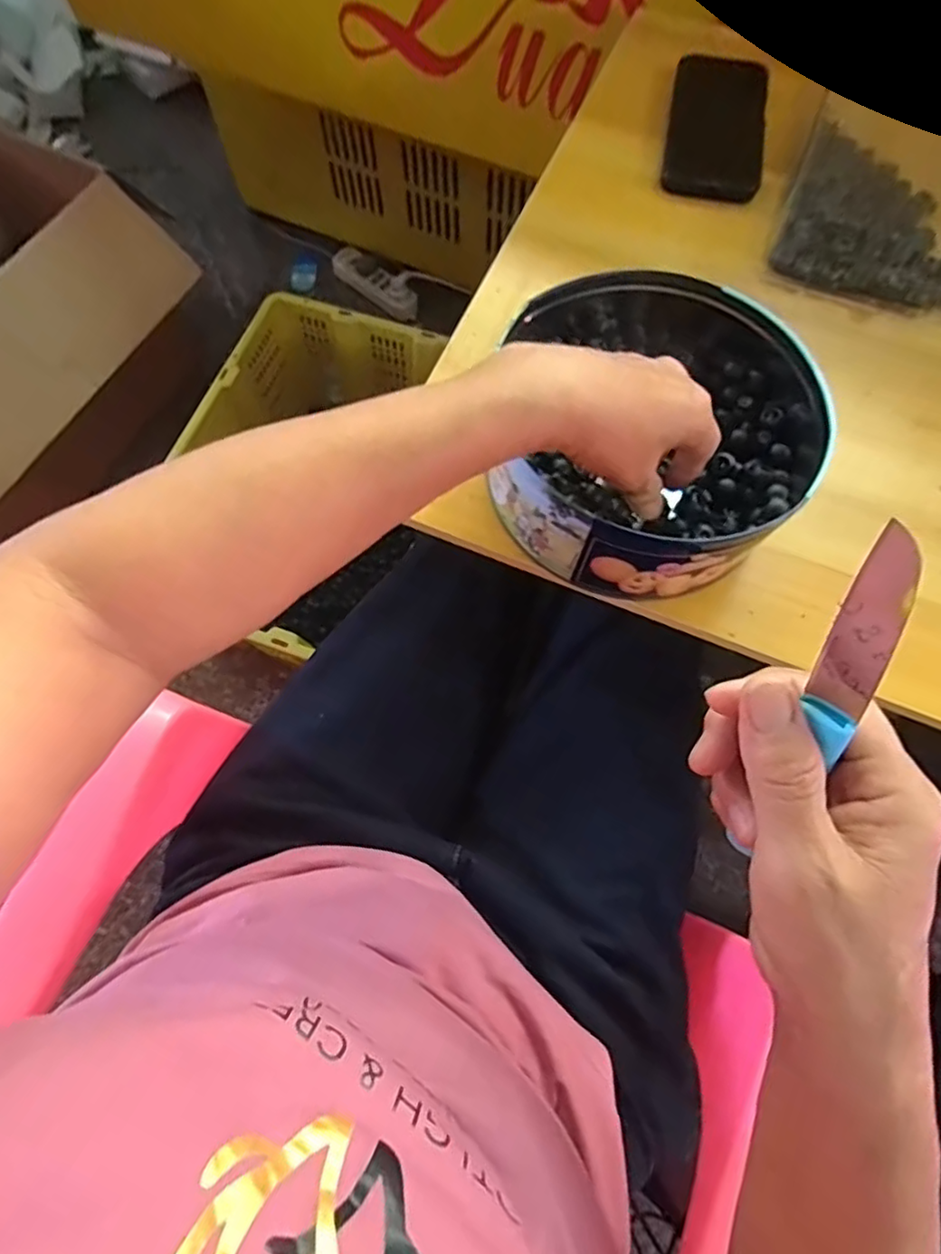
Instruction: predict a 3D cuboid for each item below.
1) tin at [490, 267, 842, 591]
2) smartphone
[{"bbox_3d":[0.113,-0.125,0.380,0.184,0.072,0.200,14,71,5],"label":"tin"},{"bbox_3d":[0.211,-0.432,0.530,0.076,0.011,0.164,11,71,4],"label":"smartphone"}]

